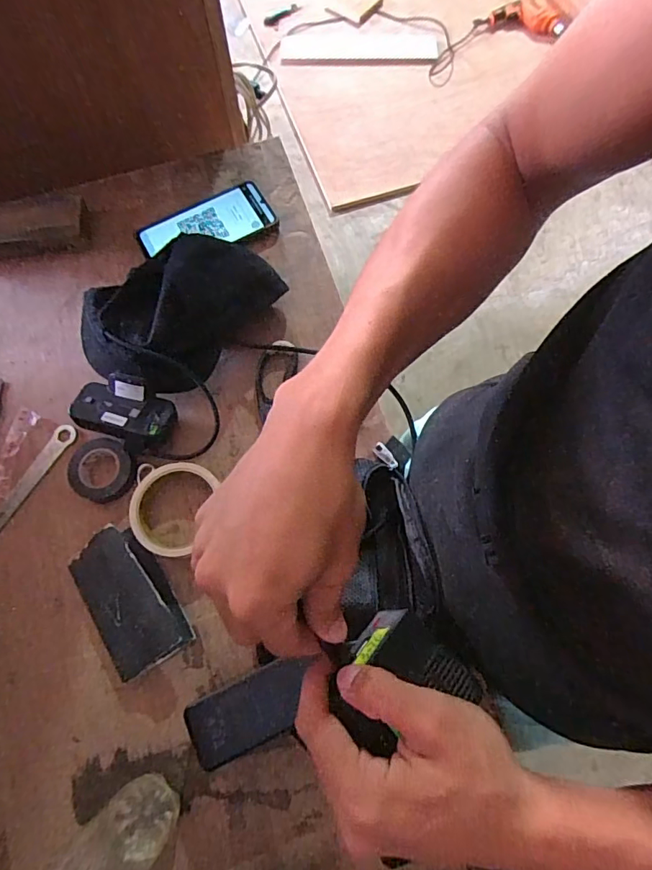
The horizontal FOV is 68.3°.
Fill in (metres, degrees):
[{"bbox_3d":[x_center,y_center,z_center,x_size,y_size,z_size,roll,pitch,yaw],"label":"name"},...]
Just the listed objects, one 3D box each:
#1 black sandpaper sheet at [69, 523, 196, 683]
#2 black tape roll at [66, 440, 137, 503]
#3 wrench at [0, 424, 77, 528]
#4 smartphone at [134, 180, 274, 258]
[{"bbox_3d":[-0.189,0.155,0.464,0.081,0.034,0.131,-32,75,-9],"label":"black sandpaper sheet"},{"bbox_3d":[-0.237,0.038,0.508,0.070,0.023,0.066,0,73,1],"label":"black tape roll"},{"bbox_3d":[-0.336,0.080,0.499,0.020,0.010,0.216,28,75,9],"label":"wrench"},{"bbox_3d":[-0.151,-0.263,0.604,0.165,0.013,0.077,-26,75,-7],"label":"smartphone"}]

